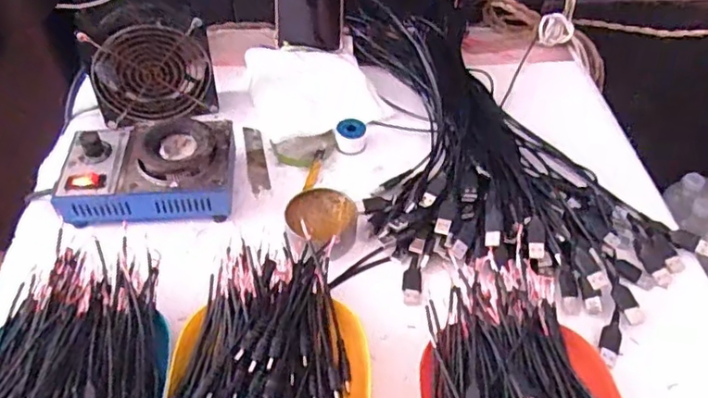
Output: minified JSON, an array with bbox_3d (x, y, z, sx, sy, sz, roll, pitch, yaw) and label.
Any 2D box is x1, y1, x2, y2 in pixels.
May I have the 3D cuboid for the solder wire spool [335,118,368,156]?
[{"bbox_3d":[-0.003,-0.064,0.610,0.031,0.031,0.022,6,49,4],"label":"solder wire spool"}]

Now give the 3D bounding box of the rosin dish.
[{"bbox_3d":[-0.027,0.018,0.533,0.062,0.024,0.057,1,49,-1],"label":"rosin dish"}]

